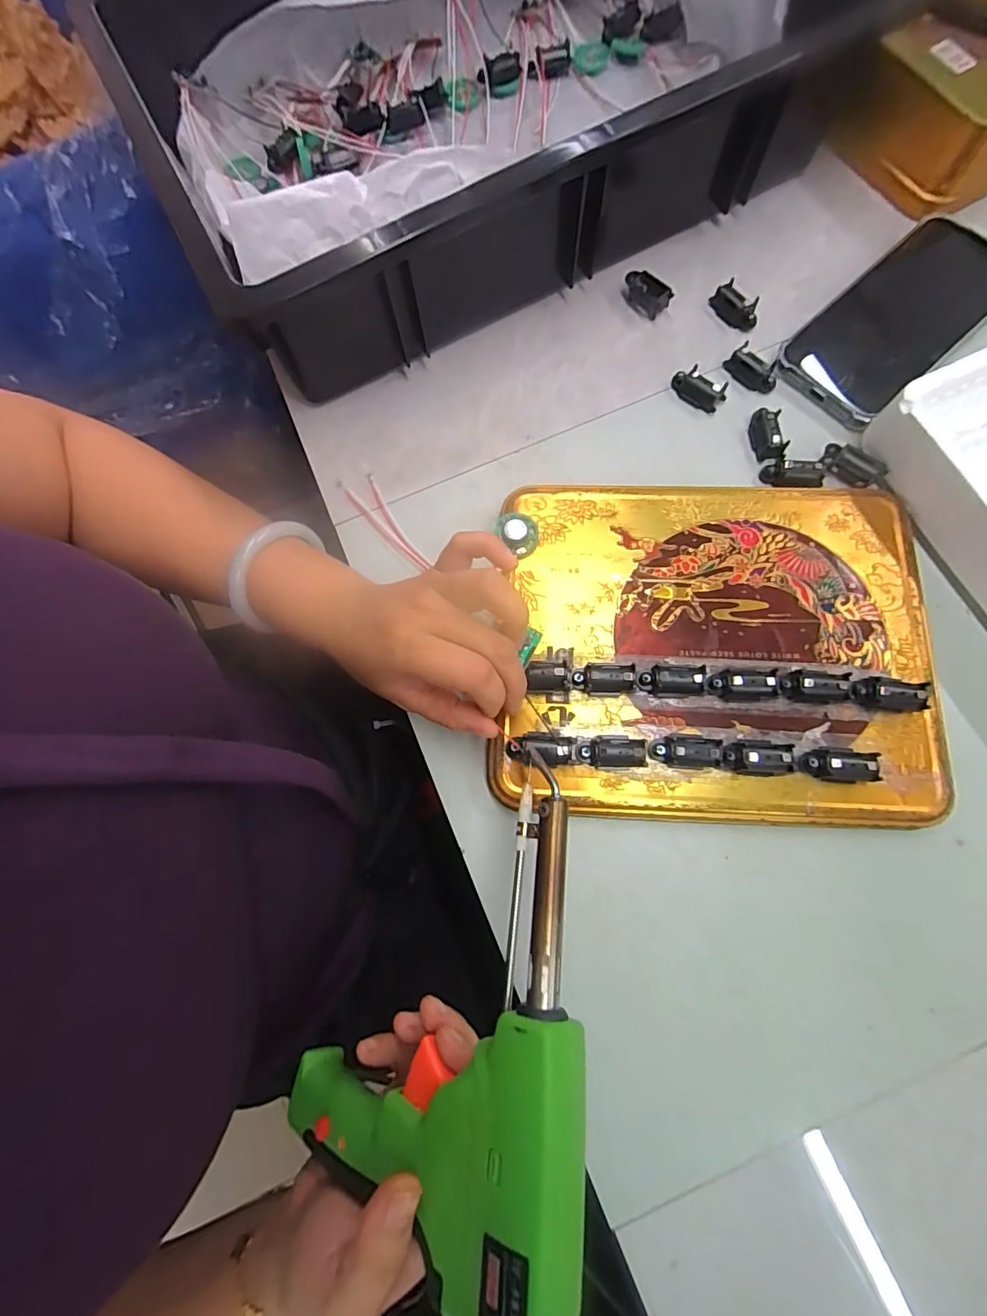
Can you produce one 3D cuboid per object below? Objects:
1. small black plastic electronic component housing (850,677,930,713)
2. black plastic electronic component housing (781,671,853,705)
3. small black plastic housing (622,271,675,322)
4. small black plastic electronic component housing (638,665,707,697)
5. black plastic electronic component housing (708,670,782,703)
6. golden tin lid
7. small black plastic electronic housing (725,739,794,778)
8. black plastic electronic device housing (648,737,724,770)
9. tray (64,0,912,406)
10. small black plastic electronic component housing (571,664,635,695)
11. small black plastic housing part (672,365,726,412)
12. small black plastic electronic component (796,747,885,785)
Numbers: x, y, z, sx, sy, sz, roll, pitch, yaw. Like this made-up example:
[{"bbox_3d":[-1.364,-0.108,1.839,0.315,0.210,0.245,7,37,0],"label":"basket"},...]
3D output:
[{"bbox_3d":[0.206,0.020,0.268,0.036,0.014,0.016,8,77,5],"label":"small black plastic electronic component housing"},{"bbox_3d":[0.171,0.015,0.270,0.035,0.014,0.014,4,76,4],"label":"black plastic electronic component housing"},{"bbox_3d":[0.105,-0.254,0.354,0.035,0.018,0.013,40,81,11],"label":"small black plastic housing"},{"bbox_3d":[0.096,0.012,0.273,0.033,0.015,0.016,-2,76,3],"label":"small black plastic electronic component housing"},{"bbox_3d":[0.132,0.015,0.271,0.034,0.015,0.014,2,76,4],"label":"black plastic electronic component housing"},{"bbox_3d":[0.122,-0.009,0.287,0.230,0.011,0.190,2,78,2],"label":"golden tin lid"},{"bbox_3d":[0.136,0.051,0.263,0.033,0.015,0.018,2,76,4],"label":"small black plastic electronic housing"},{"bbox_3d":[0.100,0.049,0.263,0.035,0.018,0.017,0,76,3],"label":"black plastic electronic device housing"},{"bbox_3d":[0.003,-0.404,0.353,0.461,0.094,0.316,-26,76,-3],"label":"tray"},{"bbox_3d":[0.060,0.011,0.276,0.032,0.014,0.015,-1,76,3],"label":"small black plastic electronic component housing"},{"bbox_3d":[0.134,-0.177,0.332,0.035,0.011,0.014,40,81,11],"label":"small black plastic housing part"},{"bbox_3d":[0.177,0.055,0.261,0.034,0.014,0.017,6,77,4],"label":"small black plastic electronic component"}]

